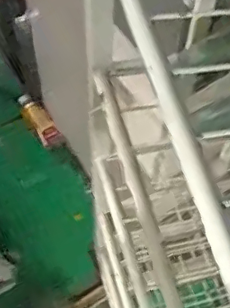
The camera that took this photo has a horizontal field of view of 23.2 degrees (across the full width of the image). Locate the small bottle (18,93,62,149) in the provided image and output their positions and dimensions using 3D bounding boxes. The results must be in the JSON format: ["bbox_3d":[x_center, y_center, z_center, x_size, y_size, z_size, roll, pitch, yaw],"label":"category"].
[{"bbox_3d":[-0.223,-0.099,1.632,0.067,0.059,0.180,-33,87,-17],"label":"small bottle"}]

